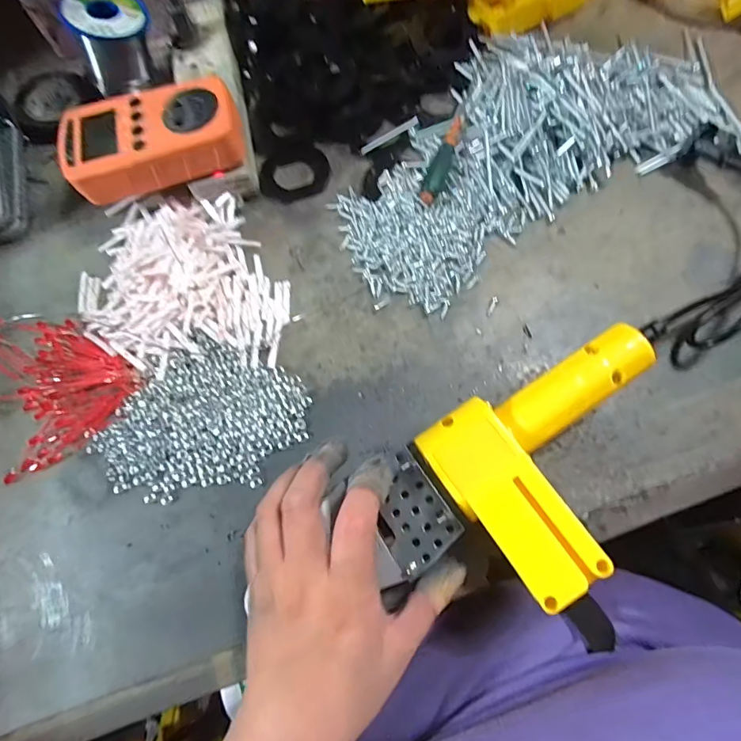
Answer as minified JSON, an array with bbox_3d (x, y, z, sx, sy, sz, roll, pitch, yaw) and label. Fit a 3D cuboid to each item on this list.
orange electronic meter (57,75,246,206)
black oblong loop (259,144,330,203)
[{"bbox_3d":[-0.161,-0.174,0.336,0.125,0.028,0.067,-17,73,-2],"label":"orange electronic meter"},{"bbox_3d":[-0.064,-0.165,0.379,0.058,0.004,0.047,-21,74,-4],"label":"black oblong loop"}]

